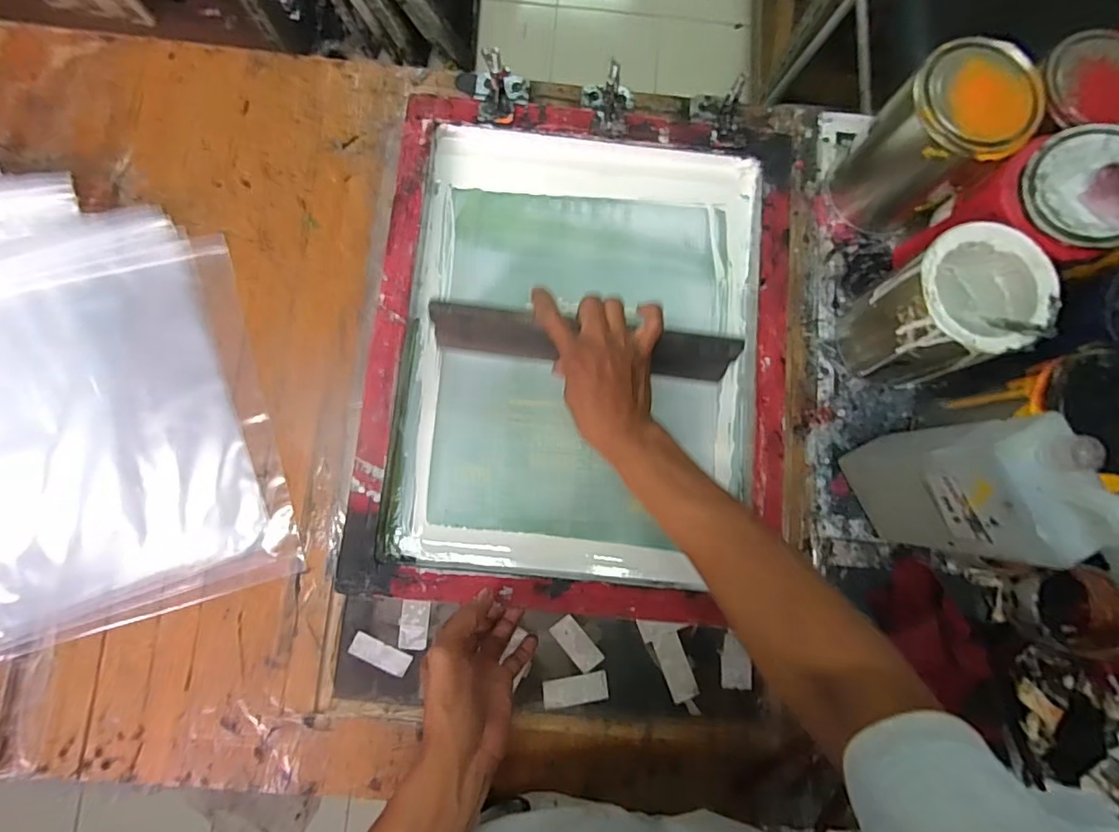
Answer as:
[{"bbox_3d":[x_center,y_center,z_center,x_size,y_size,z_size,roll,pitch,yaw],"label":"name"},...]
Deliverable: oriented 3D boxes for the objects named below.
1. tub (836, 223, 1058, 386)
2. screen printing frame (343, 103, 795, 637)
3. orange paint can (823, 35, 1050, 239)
[{"bbox_3d":[0.350,-0.095,0.498,0.110,0.151,0.107,0,83,-2],"label":"tub"},{"bbox_3d":[0.022,-0.059,0.537,0.406,0.058,0.481,6,81,-2],"label":"screen printing frame"},{"bbox_3d":[0.359,-0.262,0.519,0.100,0.154,0.099,0,83,-2],"label":"orange paint can"}]

